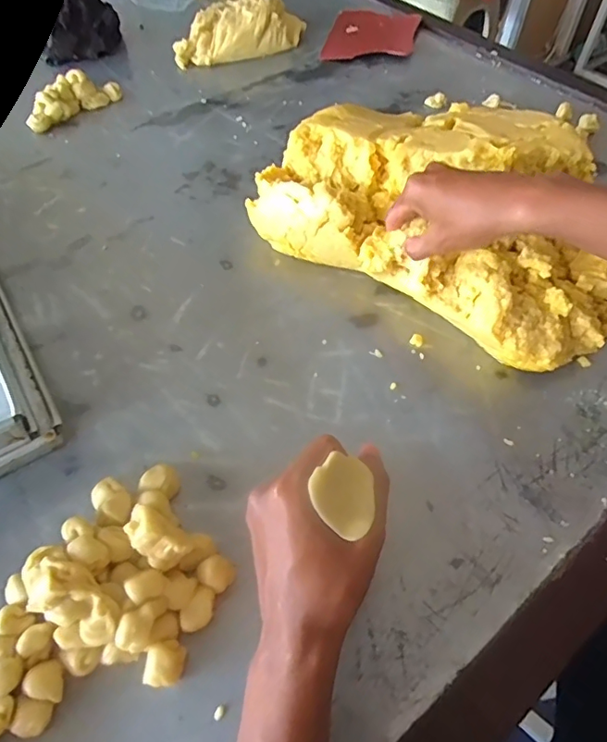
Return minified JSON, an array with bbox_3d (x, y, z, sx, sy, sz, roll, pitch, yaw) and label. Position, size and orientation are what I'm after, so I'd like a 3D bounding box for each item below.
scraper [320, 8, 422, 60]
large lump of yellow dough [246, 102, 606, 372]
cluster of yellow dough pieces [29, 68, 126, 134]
[{"bbox_3d":[0.109,-0.528,0.809,0.131,0.006,0.166,10,57,10],"label":"scraper"},{"bbox_3d":[0.132,-0.157,0.473,0.338,0.104,0.197,32,59,19],"label":"large lump of yellow dough"},{"bbox_3d":[-0.303,-0.357,0.670,0.041,0.034,0.130,37,61,22],"label":"cluster of yellow dough pieces"}]

